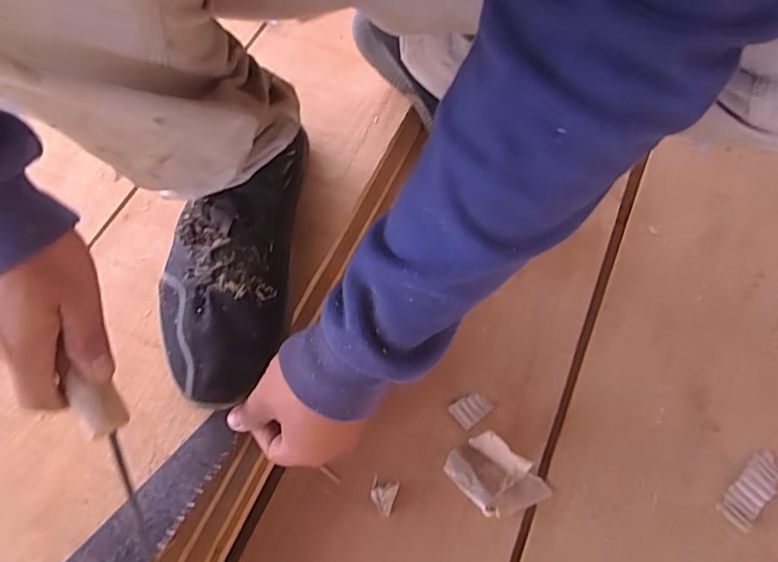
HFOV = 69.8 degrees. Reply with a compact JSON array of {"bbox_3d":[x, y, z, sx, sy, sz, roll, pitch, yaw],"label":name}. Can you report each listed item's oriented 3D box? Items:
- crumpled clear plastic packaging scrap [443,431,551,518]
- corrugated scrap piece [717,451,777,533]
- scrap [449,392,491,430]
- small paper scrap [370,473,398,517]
[{"bbox_3d":[0.083,0.151,0.433,0.055,0.026,0.069,-38,67,-17],"label":"crumpled clear plastic packaging scrap"},{"bbox_3d":[0.284,0.162,0.435,0.065,0.004,0.025,-41,68,-18],"label":"corrugated scrap piece"},{"bbox_3d":[0.067,0.105,0.462,0.030,0.004,0.024,-38,67,-17],"label":"scrap"},{"bbox_3d":[-0.006,0.165,0.432,0.020,0.007,0.026,17,64,10],"label":"small paper scrap"}]

